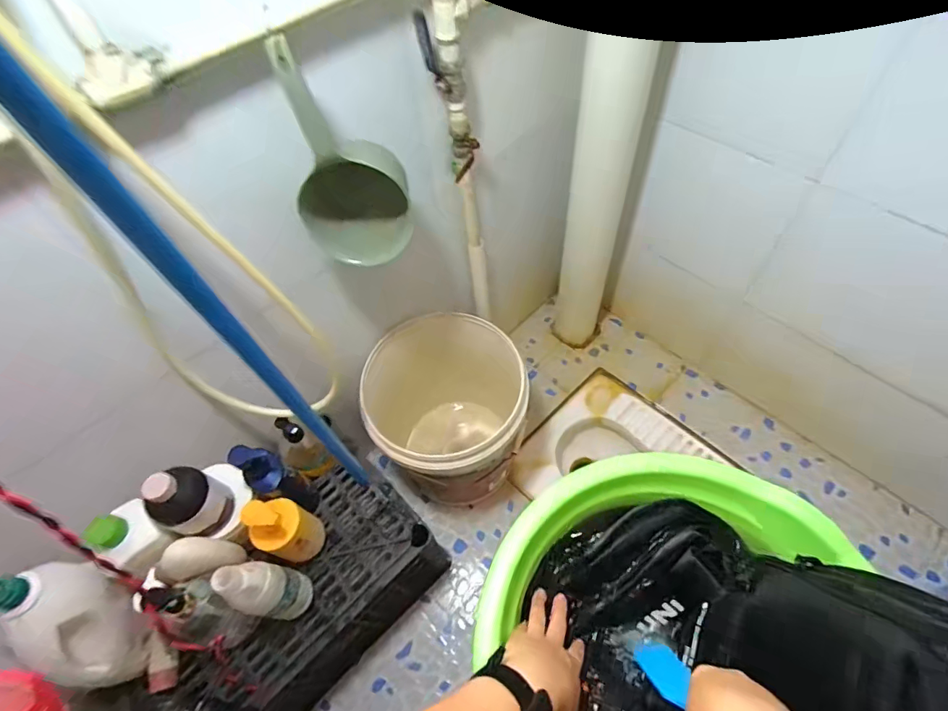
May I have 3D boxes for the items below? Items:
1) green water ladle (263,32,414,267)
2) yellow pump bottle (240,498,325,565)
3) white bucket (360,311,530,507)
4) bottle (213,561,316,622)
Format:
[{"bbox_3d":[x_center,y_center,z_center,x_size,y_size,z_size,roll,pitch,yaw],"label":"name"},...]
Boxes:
[{"bbox_3d":[-0.159,-0.234,0.572,0.138,0.256,0.088,-16,58,-5],"label":"green water ladle"},{"bbox_3d":[-0.292,0.280,0.741,0.076,0.183,0.072,-2,58,4],"label":"yellow pump bottle"},{"bbox_3d":[-0.059,0.154,1.014,0.281,0.409,0.314,-38,62,-18],"label":"white bucket"},{"bbox_3d":[-0.285,0.337,0.670,0.057,0.223,0.051,-33,61,-15],"label":"bottle"}]

